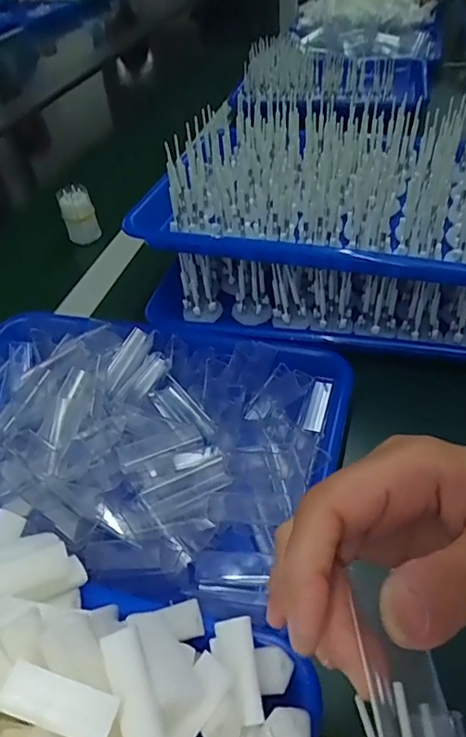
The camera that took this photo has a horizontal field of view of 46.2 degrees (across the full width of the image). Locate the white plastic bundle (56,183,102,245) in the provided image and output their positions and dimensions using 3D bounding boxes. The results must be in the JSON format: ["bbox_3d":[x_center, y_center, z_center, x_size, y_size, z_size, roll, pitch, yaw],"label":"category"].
[{"bbox_3d":[-0.191,-0.192,0.676,0.039,0.065,0.036,-18,42,-12],"label":"white plastic bundle"}]

